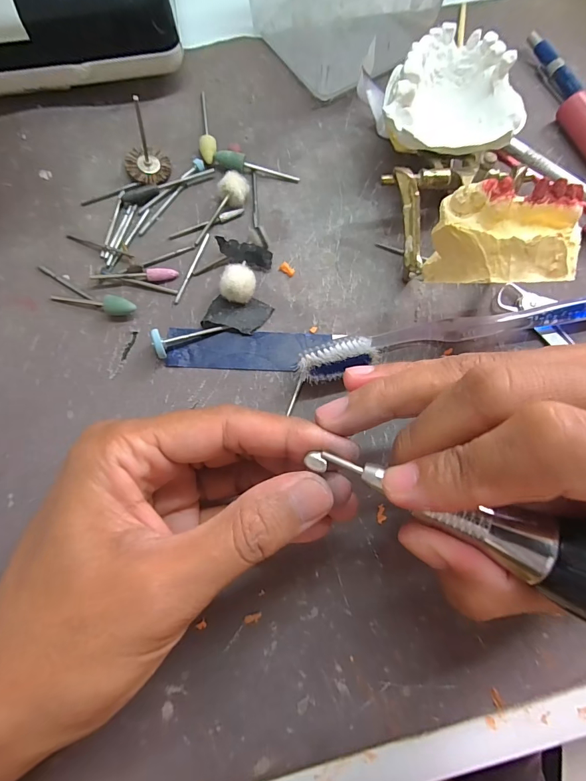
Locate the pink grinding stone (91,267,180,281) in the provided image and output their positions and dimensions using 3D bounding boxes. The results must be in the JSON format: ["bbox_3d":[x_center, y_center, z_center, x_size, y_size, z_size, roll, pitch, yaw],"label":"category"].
[{"bbox_3d":[-0.084,-0.060,0.204,0.044,0.007,0.006,-5,75,-1],"label":"pink grinding stone"}]

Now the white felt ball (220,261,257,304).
[{"bbox_3d":[-0.027,-0.055,0.198,0.016,0.014,0.017,0,75,0],"label":"white felt ball"}]

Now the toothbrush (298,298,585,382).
[{"bbox_3d":[0.092,-0.032,0.193,0.183,0.023,0.021,-15,75,-4],"label":"toothbrush"}]

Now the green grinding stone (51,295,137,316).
[{"bbox_3d":[-0.104,-0.045,0.200,0.047,0.008,0.008,9,75,15],"label":"green grinding stone"}]

